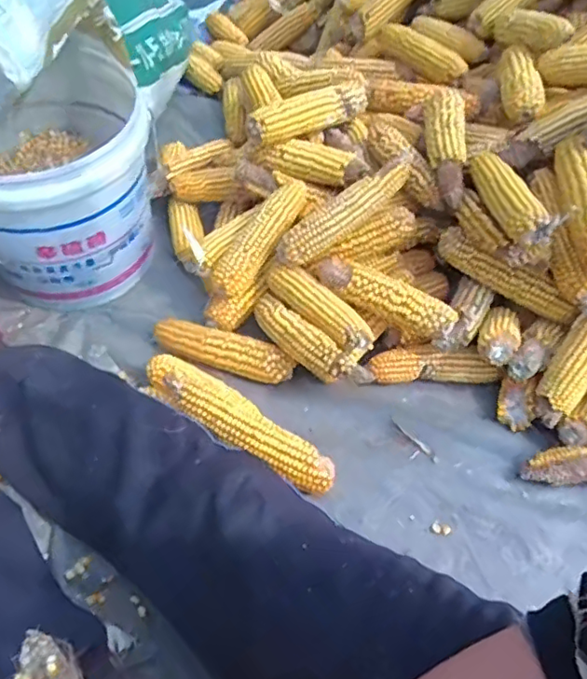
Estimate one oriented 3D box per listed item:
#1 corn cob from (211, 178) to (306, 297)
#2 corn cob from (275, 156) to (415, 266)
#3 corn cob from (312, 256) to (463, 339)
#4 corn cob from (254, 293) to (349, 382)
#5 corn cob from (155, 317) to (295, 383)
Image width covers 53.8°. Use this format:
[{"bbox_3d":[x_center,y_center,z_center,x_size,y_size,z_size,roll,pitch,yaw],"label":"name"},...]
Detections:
[{"bbox_3d":[-0.037,-0.135,0.770,0.057,0.043,0.186,31,78,17],"label":"corn cob"},{"bbox_3d":[0.071,-0.163,0.747,0.208,0.052,0.041,-38,63,-5],"label":"corn cob"},{"bbox_3d":[0.109,-0.056,0.708,0.181,0.044,0.049,32,58,17],"label":"corn cob"},{"bbox_3d":[0.003,-0.006,0.723,0.043,0.048,0.161,-35,64,-26],"label":"corn cob"},{"bbox_3d":[-0.093,0.012,0.759,0.191,0.036,0.043,21,55,10],"label":"corn cob"}]

